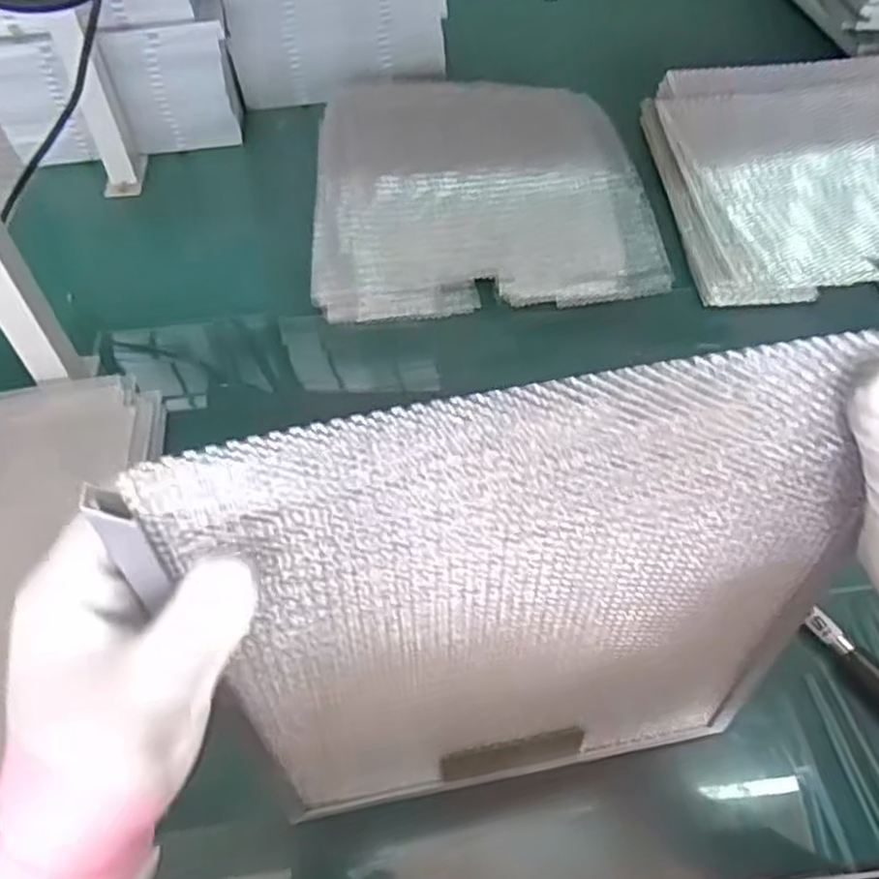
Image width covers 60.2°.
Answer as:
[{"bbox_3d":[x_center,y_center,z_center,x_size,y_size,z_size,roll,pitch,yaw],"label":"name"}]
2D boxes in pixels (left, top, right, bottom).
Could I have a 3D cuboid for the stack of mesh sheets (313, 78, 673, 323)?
[{"bbox_3d":[0.034,-0.256,0.763,0.322,0.059,0.322,-6,53,-3],"label":"stack of mesh sheets"}]

